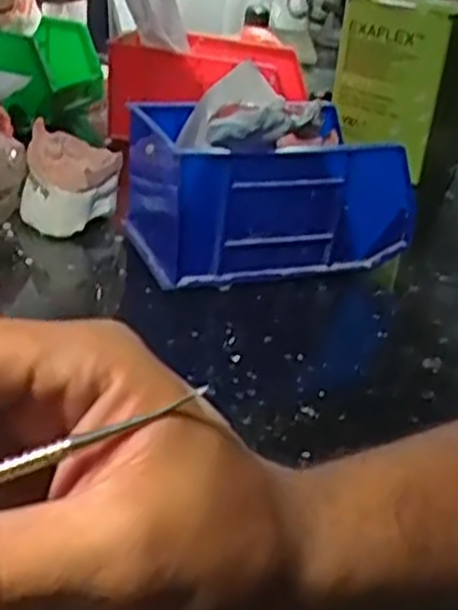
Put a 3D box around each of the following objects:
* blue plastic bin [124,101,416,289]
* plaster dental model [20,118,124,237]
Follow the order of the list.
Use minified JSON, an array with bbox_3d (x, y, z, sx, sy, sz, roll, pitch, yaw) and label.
[{"bbox_3d":[0.025,-0.076,0.527,0.175,0.088,0.113,-2,29,-17],"label":"blue plastic bin"},{"bbox_3d":[-0.109,-0.083,0.546,0.059,0.057,0.056,21,31,25],"label":"plaster dental model"}]

